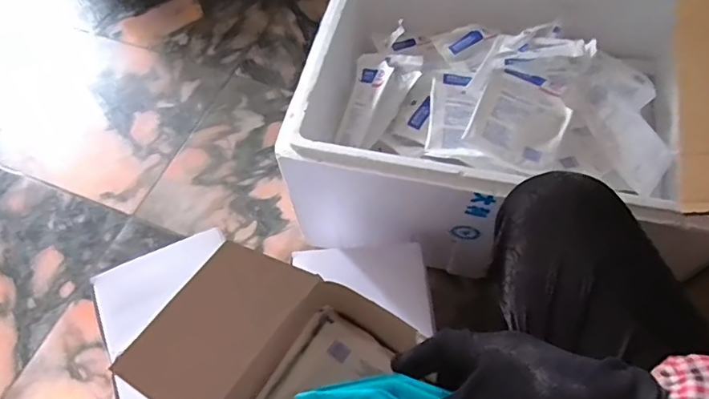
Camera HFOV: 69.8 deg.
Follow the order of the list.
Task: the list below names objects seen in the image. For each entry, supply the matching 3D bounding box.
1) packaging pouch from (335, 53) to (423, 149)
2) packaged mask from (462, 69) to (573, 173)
[{"bbox_3d":[0.027,-0.163,0.825,0.127,0.050,0.168,22,90,47],"label":"packaging pouch"},{"bbox_3d":[0.234,-0.113,0.724,0.118,0.034,0.136,26,64,16],"label":"packaged mask"}]

